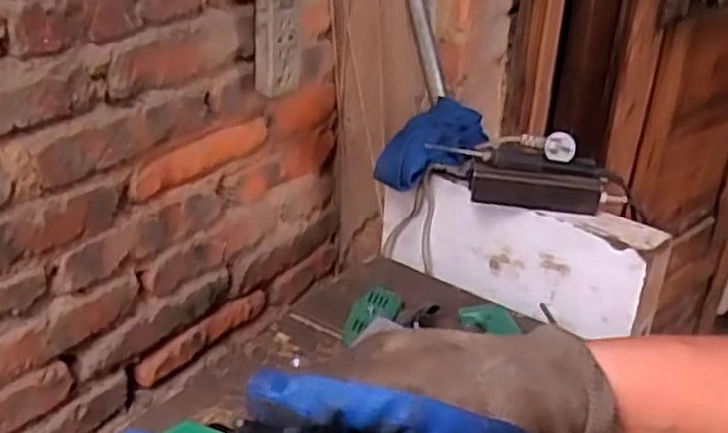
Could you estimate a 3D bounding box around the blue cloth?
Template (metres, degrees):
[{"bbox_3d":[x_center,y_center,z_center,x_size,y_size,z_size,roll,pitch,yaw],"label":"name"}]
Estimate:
[{"bbox_3d":[0.088,-0.090,0.947,0.118,0.078,0.127,13,32,21],"label":"blue cloth"}]

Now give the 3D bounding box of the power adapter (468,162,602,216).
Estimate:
[{"bbox_3d":[0.194,-0.032,0.848,0.145,0.042,0.027,5,30,8],"label":"power adapter"}]

